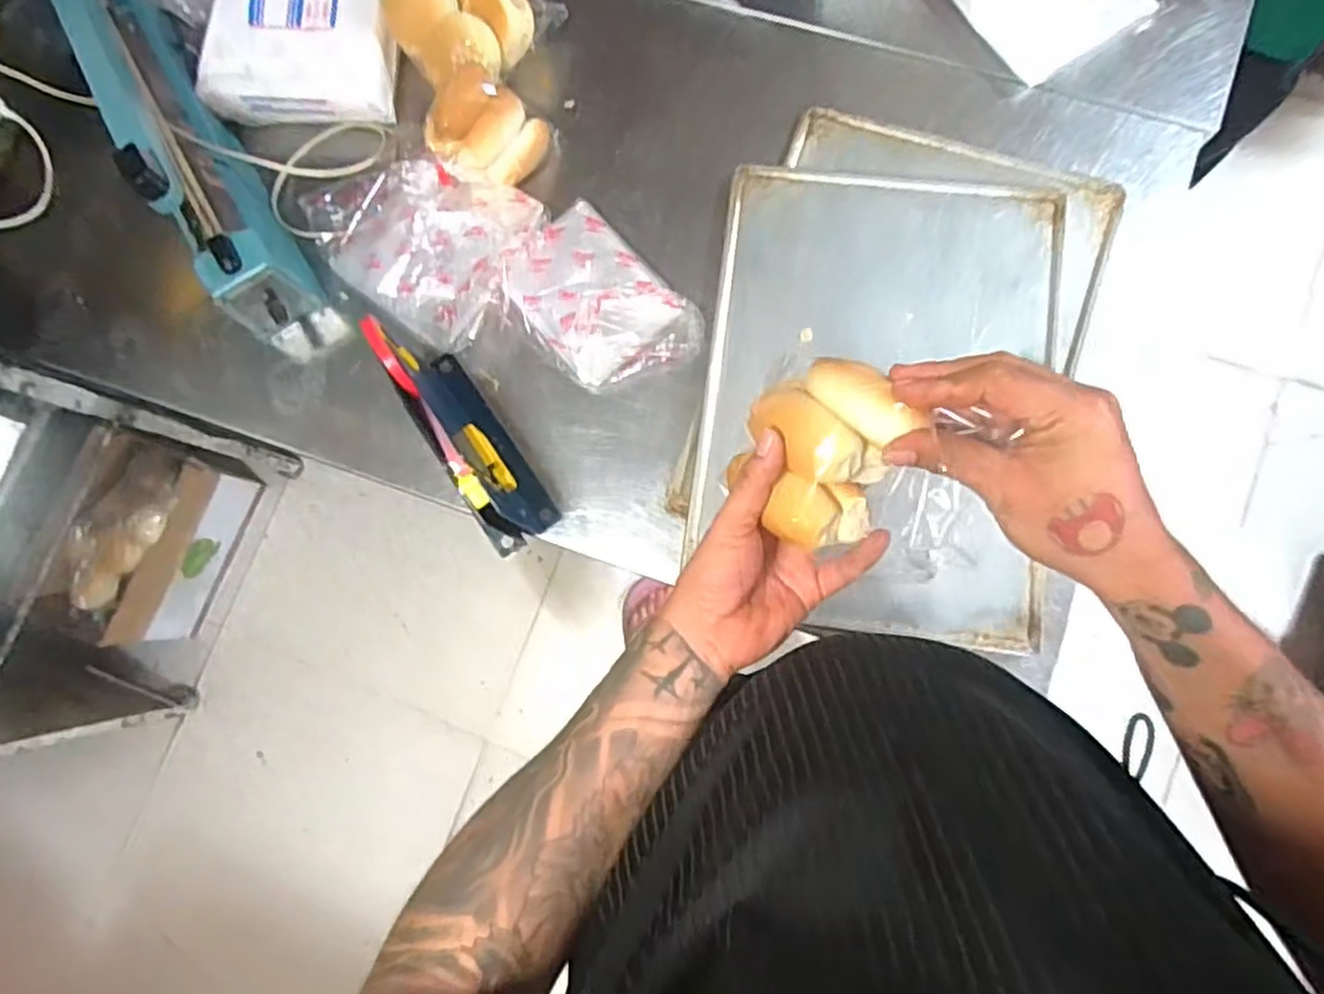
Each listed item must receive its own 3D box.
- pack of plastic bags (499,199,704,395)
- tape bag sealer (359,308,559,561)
[{"bbox_3d":[-0.065,-0.192,0.711,0.136,0.037,0.192,-44,82,-3],"label":"pack of plastic bags"},{"bbox_3d":[-0.173,-0.055,0.653,0.041,0.145,0.226,-34,81,-1],"label":"tape bag sealer"}]

